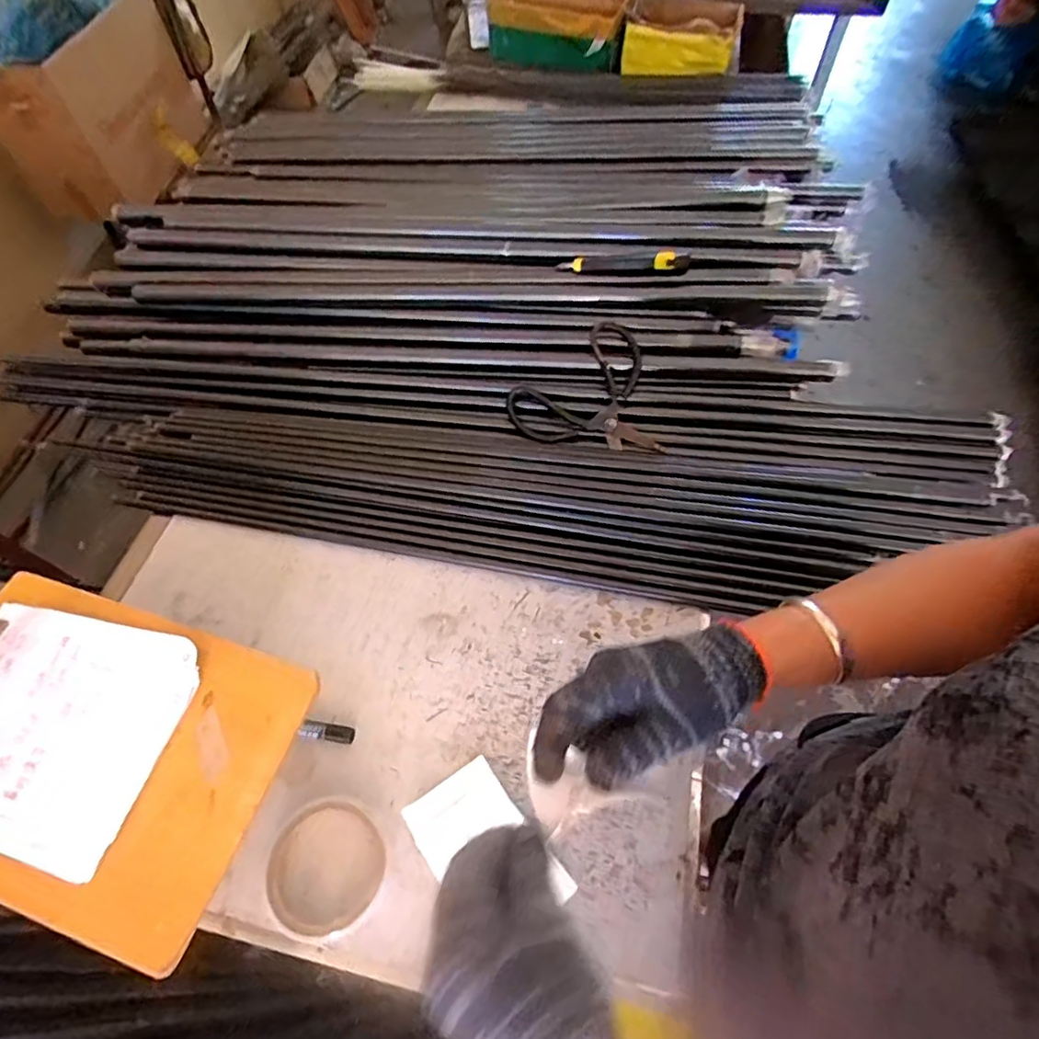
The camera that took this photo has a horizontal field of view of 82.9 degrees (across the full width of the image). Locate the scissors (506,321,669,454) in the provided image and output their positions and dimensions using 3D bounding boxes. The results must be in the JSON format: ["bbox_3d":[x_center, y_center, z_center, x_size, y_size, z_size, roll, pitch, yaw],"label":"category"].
[{"bbox_3d":[0.069,-0.142,0.685,0.163,0.022,0.164,-13,72,-1],"label":"scissors"}]

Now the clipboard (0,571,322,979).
[{"bbox_3d":[-0.316,0.156,0.419,0.290,0.020,0.190,15,63,10],"label":"clipboard"}]

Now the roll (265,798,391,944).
[{"bbox_3d":[-0.152,0.272,0.460,0.091,0.018,0.092,-1,61,2],"label":"roll"}]

